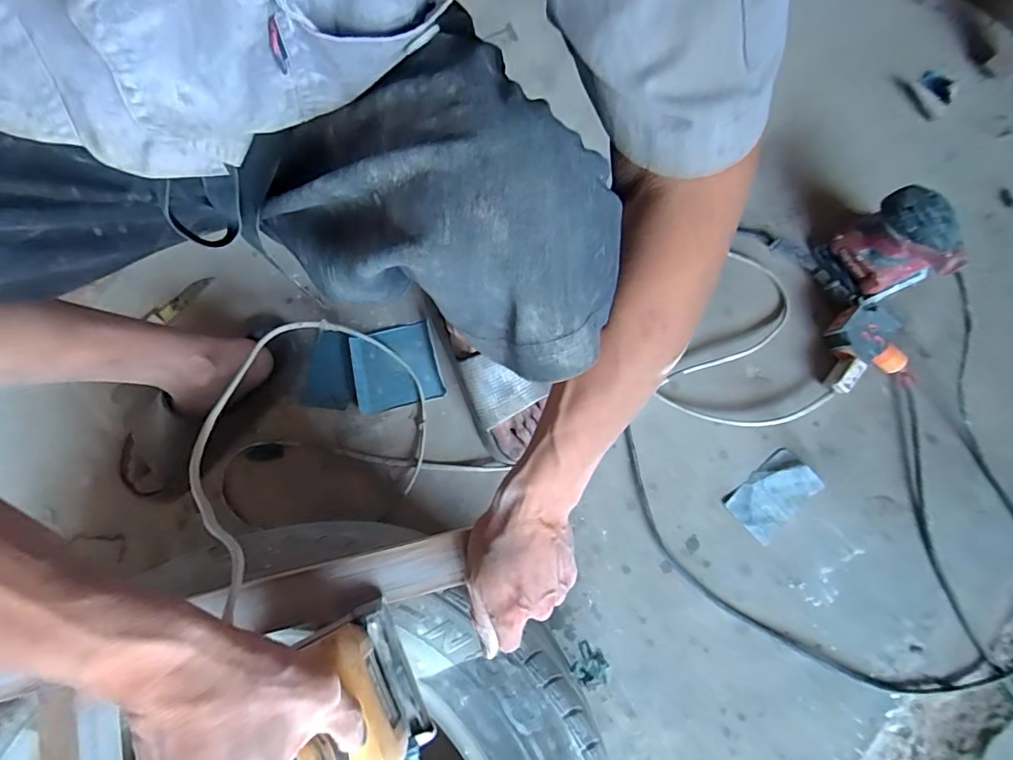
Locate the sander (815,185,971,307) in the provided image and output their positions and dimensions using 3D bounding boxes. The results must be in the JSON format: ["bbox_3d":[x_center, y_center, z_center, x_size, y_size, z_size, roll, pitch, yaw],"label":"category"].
[{"bbox_3d":[0.485,-0.162,0.637,0.091,0.130,0.115,-30,79,-6],"label":"sander"}]

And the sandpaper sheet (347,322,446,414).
[{"bbox_3d":[-0.155,-0.018,0.686,0.115,0.008,0.110,-14,80,1],"label":"sandpaper sheet"}]

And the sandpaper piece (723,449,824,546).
[{"bbox_3d":[0.342,0.145,0.631,0.112,0.017,0.067,-40,80,-8],"label":"sandpaper piece"}]

